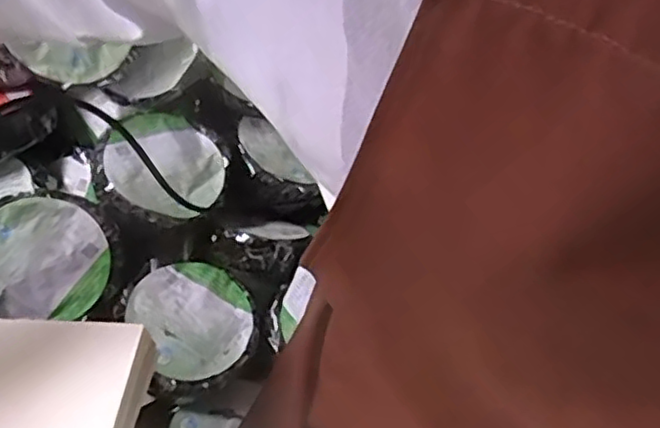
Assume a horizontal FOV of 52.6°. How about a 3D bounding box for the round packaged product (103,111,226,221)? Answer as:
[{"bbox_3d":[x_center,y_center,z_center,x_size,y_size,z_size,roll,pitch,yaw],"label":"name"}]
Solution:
[{"bbox_3d":[-0.214,-0.064,0.866,0.146,0.019,0.148,18,52,-24],"label":"round packaged product"}]

